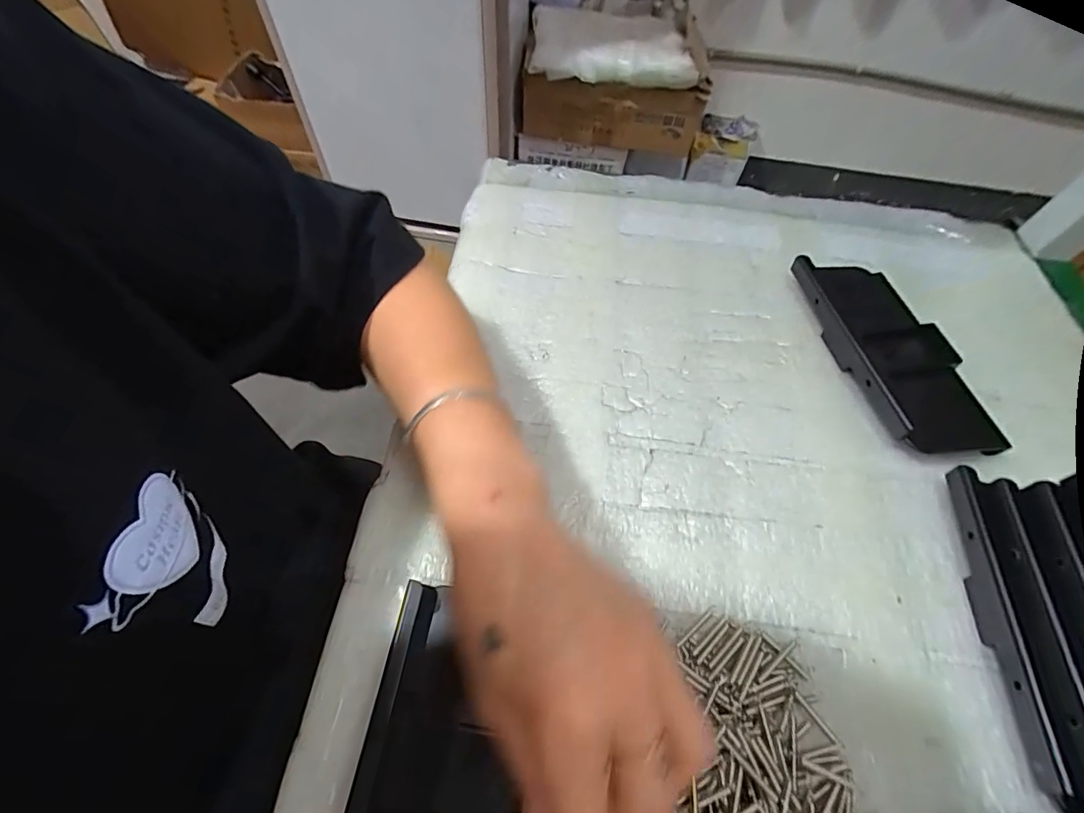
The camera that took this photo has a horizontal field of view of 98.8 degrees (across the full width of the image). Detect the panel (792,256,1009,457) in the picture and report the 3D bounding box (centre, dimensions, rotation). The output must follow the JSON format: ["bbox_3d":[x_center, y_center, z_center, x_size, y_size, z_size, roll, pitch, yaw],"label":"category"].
[{"bbox_3d":[0.264,-0.046,0.361,0.079,0.027,0.181,-5,60,-7],"label":"panel"}]

